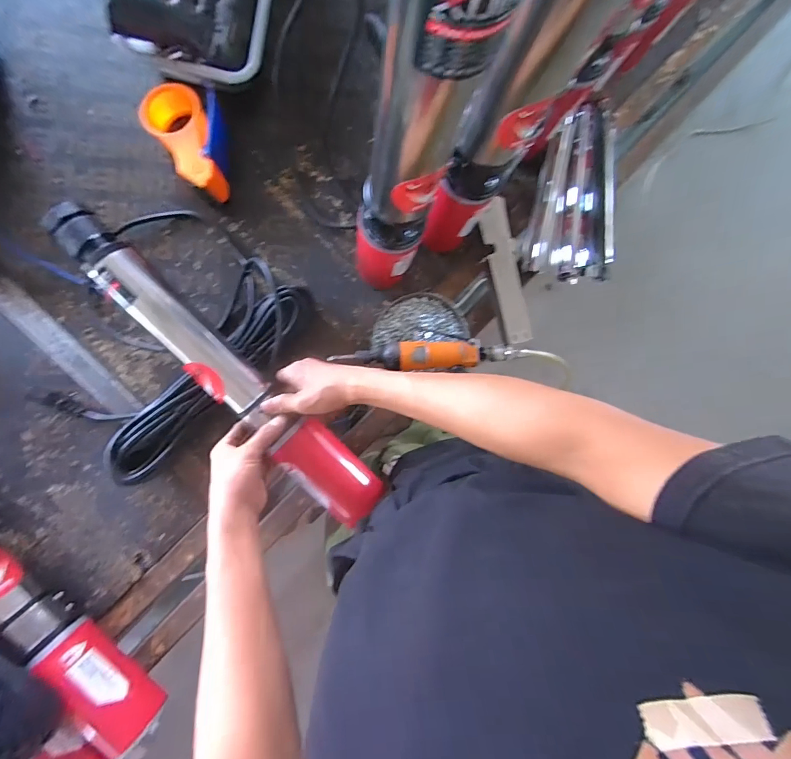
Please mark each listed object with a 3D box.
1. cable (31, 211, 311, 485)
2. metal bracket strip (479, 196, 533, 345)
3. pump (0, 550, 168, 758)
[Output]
[{"bbox_3d":[-0.324,-0.061,0.528,0.294,0.070,0.338,39,84,-3],"label":"cable"},{"bbox_3d":[0.172,-0.169,0.605,0.050,0.009,0.224,-14,88,-4],"label":"metal bracket strip"},{"bbox_3d":[-0.508,0.263,0.499,0.066,0.071,0.529,-43,92,-7],"label":"pump"}]

